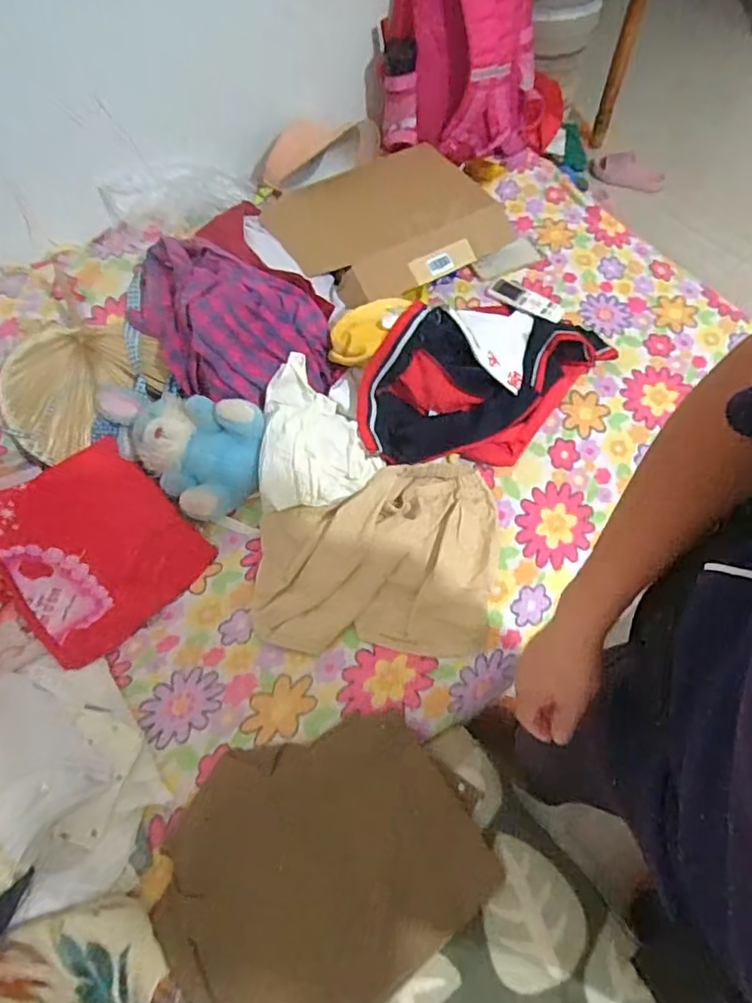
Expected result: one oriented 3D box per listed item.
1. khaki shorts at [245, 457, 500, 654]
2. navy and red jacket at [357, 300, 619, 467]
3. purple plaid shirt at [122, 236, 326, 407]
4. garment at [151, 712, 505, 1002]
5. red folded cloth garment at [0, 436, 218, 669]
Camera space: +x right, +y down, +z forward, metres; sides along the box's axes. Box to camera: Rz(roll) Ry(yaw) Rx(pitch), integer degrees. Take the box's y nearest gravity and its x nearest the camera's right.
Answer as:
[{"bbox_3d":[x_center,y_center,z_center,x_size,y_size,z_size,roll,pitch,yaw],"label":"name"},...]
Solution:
[{"bbox_3d":[0.003,0.068,0.940,0.375,0.055,0.316,2,63,1],"label":"khaki shorts"},{"bbox_3d":[0.180,-0.222,1.027,0.263,0.160,0.472,35,69,17],"label":"navy and red jacket"},{"bbox_3d":[-0.261,-0.301,1.020,0.374,0.136,0.224,22,65,14],"label":"purple plaid shirt"},{"bbox_3d":[-0.071,0.454,0.766,0.374,0.034,0.322,-32,68,-15],"label":"garment"},{"bbox_3d":[-0.451,0.059,0.945,0.308,0.077,0.266,41,70,18],"label":"red folded cloth garment"}]

